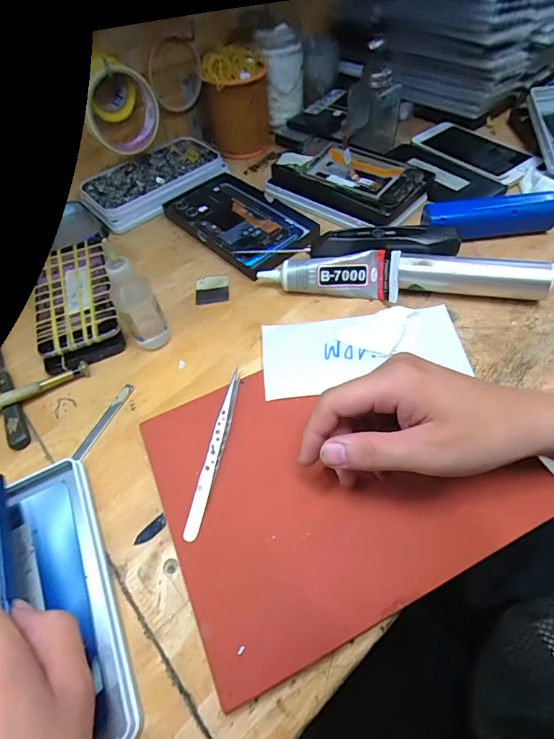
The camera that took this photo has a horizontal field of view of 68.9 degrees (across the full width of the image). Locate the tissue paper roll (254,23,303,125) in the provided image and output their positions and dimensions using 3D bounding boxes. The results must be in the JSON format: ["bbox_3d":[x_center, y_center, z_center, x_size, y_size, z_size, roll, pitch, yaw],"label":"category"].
[{"bbox_3d":[0.008,-0.413,0.569,0.061,0.102,0.049,-10,54,-1],"label":"tissue paper roll"}]

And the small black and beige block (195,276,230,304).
[{"bbox_3d":[-0.068,-0.085,0.424,0.035,0.004,0.039,-7,54,1],"label":"small black and beige block"}]

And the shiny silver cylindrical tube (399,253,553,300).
[{"bbox_3d":[0.181,-0.088,0.373,0.130,0.028,0.025,8,58,10],"label":"shiny silver cylindrical tube"}]

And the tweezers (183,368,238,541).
[{"bbox_3d":[-0.046,0.057,0.305,0.011,0.010,0.134,7,55,11],"label":"tweezers"}]

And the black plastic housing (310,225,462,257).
[{"bbox_3d":[0.107,-0.127,0.401,0.143,0.018,0.029,2,54,8],"label":"black plastic housing"}]

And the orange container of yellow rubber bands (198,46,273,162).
[{"bbox_3d":[-0.052,-0.362,0.550,0.084,0.115,0.082,-10,54,-1],"label":"orange container of yellow rubber bands"}]

